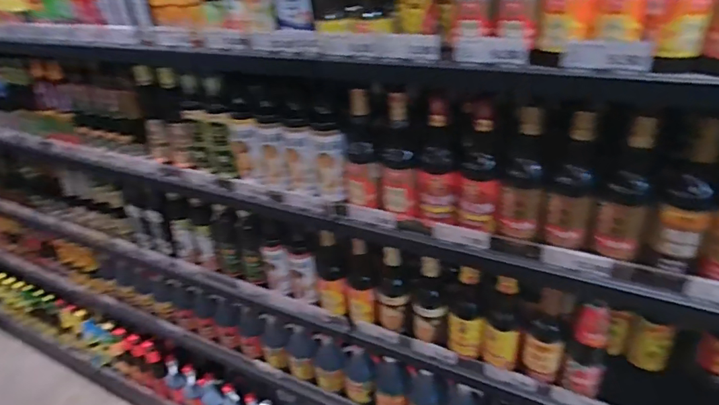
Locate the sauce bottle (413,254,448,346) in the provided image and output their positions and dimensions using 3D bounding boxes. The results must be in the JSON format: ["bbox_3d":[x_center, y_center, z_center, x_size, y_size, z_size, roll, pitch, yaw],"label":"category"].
[{"bbox_3d":[0.137,0.189,0.895,0.066,0.176,0.056,-1,31,8],"label":"sauce bottle"}]

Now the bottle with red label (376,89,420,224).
[{"bbox_3d":[0.063,-0.077,0.779,0.061,0.207,0.070,-6,31,-1],"label":"bottle with red label"}]

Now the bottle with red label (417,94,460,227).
[{"bbox_3d":[0.128,-0.067,0.754,0.063,0.201,0.068,-1,31,8],"label":"bottle with red label"}]

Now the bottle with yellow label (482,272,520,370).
[{"bbox_3d":[0.263,0.215,0.848,0.068,0.188,0.056,5,32,16],"label":"bottle with yellow label"}]

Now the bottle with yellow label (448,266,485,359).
[{"bbox_3d":[0.204,0.205,0.876,0.064,0.183,0.054,4,32,15],"label":"bottle with yellow label"}]

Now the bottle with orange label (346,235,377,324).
[{"bbox_3d":[0.001,0.167,0.967,0.061,0.200,0.052,-8,31,-5],"label":"bottle with orange label"}]

